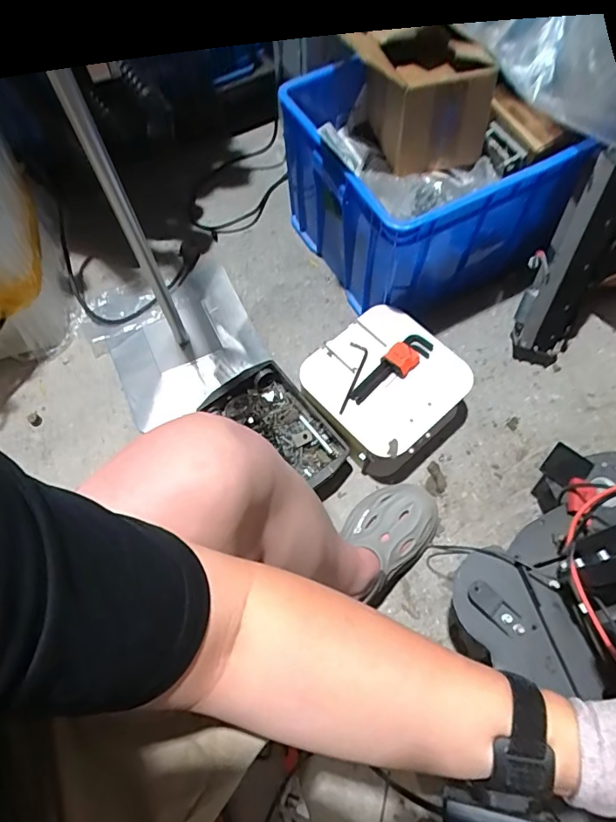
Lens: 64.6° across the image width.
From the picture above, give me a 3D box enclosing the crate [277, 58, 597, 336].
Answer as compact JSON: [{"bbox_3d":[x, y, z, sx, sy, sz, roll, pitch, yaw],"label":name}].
[{"bbox_3d":[0.198,-0.447,0.993,0.369,0.310,0.462,-30,69,-12],"label":"crate"}]

